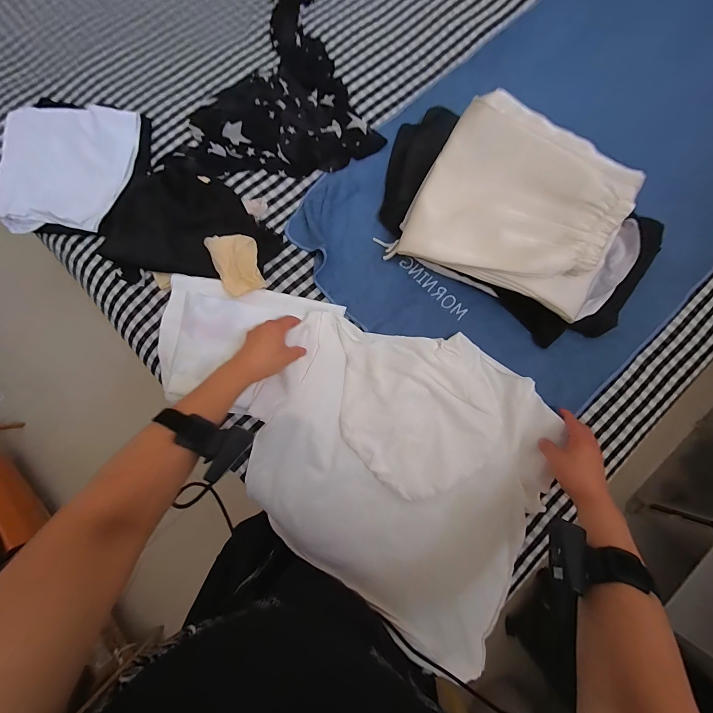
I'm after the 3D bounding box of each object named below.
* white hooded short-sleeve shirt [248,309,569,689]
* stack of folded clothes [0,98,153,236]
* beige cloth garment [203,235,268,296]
[{"bbox_3d":[0.065,0.174,0.516,0.462,0.086,0.436,26,78,7],"label":"white hooded short-sleeve shirt"},{"bbox_3d":[-0.576,-0.375,0.628,0.308,0.039,0.262,8,79,3],"label":"stack of folded clothes"},{"bbox_3d":[-0.210,-0.165,0.560,0.078,0.008,0.114,-19,83,1],"label":"beige cloth garment"}]

